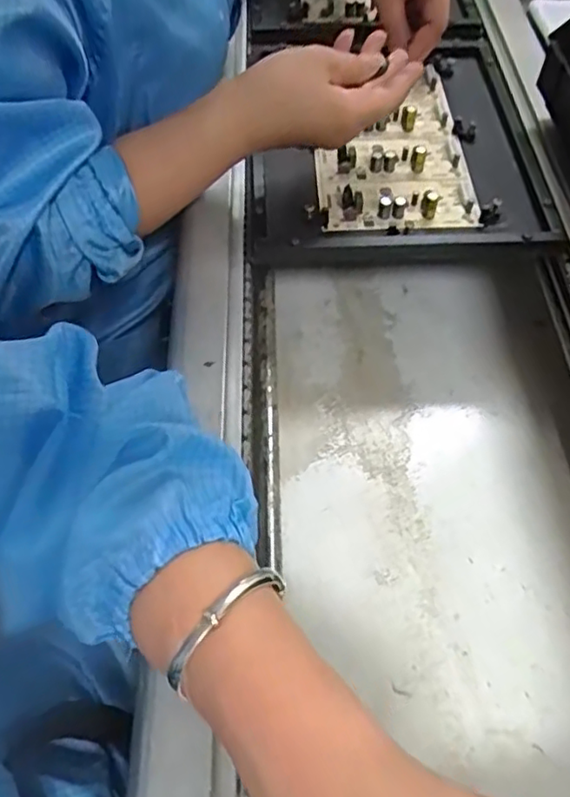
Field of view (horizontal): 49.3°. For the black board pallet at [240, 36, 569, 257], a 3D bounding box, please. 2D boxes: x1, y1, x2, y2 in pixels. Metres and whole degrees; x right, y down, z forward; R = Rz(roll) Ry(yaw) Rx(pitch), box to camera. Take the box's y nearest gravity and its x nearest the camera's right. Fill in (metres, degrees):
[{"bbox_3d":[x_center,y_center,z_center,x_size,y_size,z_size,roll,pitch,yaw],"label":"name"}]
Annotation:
[{"bbox_3d":[0.088,-0.236,0.550,0.233,0.020,0.309,-1,57,0],"label":"black board pallet"}]

